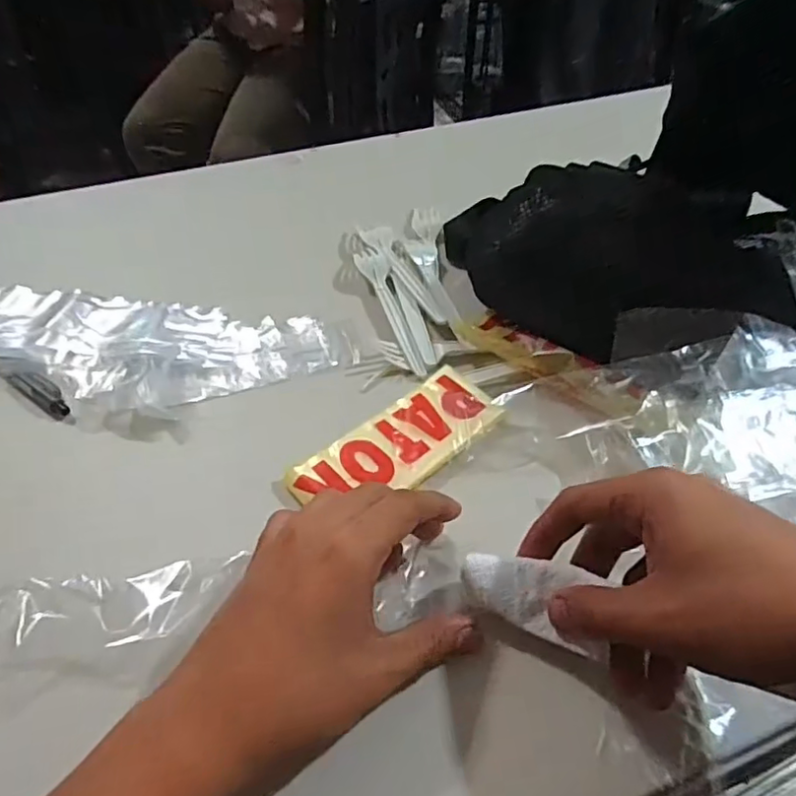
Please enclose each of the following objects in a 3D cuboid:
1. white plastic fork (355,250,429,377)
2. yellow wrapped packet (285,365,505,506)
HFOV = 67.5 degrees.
[{"bbox_3d":[-0.004,-0.067,0.436,0.022,0.010,0.133,-13,49,-12],"label":"white plastic fork"},{"bbox_3d":[0.002,0.028,0.348,0.125,0.014,0.052,-34,56,-27],"label":"yellow wrapped packet"}]

